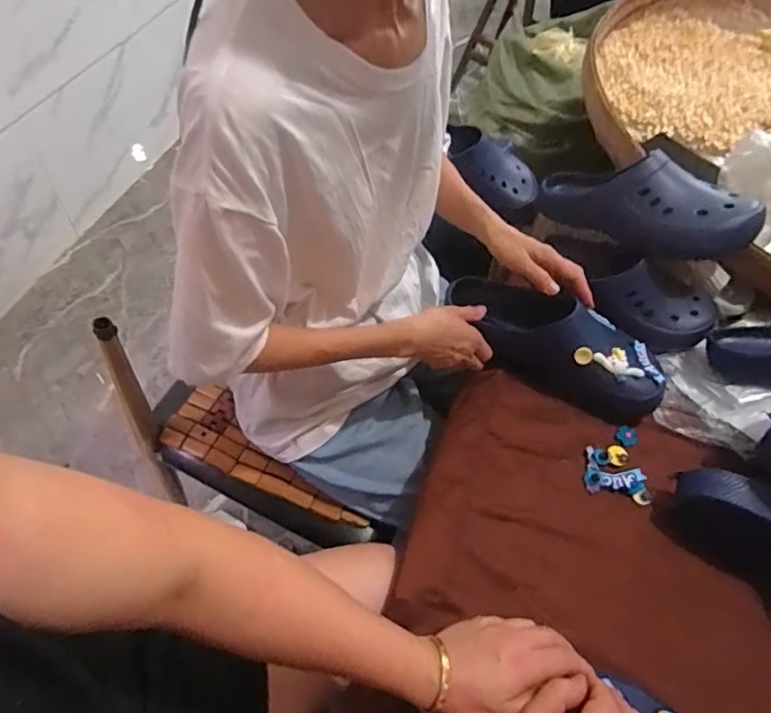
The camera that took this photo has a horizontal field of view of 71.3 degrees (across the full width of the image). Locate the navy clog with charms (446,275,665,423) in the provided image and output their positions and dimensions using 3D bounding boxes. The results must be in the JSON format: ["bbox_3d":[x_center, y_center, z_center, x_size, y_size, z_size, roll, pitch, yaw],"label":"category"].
[{"bbox_3d":[0.217,-0.024,0.682,0.280,0.089,0.106,26,56,12],"label":"navy clog with charms"}]

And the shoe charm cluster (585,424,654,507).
[{"bbox_3d":[0.278,0.125,0.650,0.076,0.015,0.091,10,54,2],"label":"shoe charm cluster"}]

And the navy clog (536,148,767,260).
[{"bbox_3d":[0.356,-0.224,0.750,0.294,0.117,0.136,24,53,36],"label":"navy clog"}]

